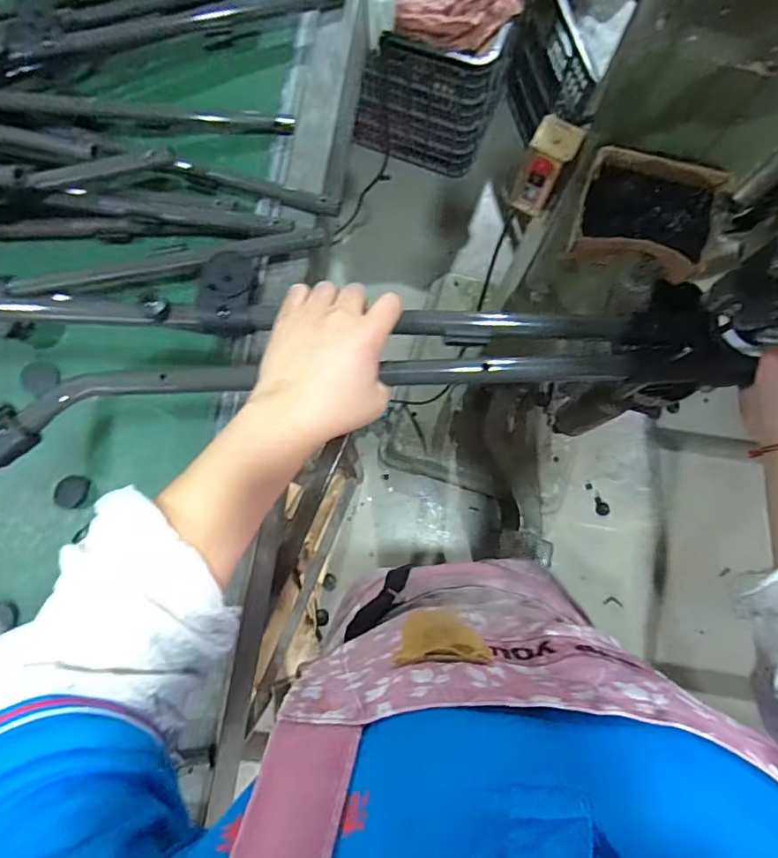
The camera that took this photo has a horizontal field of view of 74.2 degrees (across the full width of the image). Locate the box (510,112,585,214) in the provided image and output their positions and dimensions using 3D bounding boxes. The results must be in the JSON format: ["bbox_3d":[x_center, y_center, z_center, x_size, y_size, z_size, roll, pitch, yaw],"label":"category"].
[{"bbox_3d":[0.187,-0.313,0.622,0.052,0.115,0.040,31,80,5],"label":"box"}]

